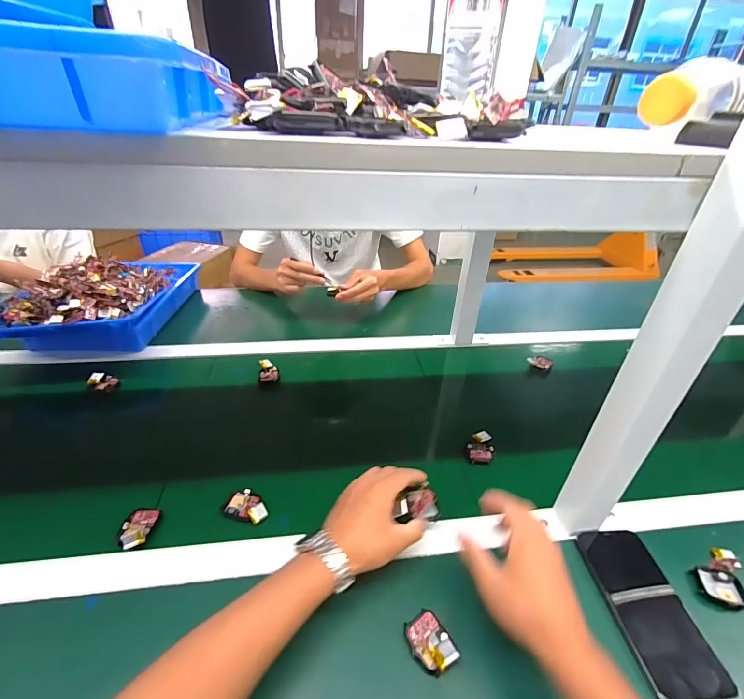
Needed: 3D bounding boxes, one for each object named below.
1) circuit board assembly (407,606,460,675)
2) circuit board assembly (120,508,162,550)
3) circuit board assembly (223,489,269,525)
[{"bbox_3d":[0.056,0.281,0.367,0.037,0.012,0.049,-15,37,-25],"label":"circuit board assembly"},{"bbox_3d":[-0.281,0.214,0.455,0.037,0.010,0.054,5,33,2],"label":"circuit board assembly"},{"bbox_3d":[-0.160,0.199,0.485,0.057,0.010,0.037,12,34,12],"label":"circuit board assembly"}]

